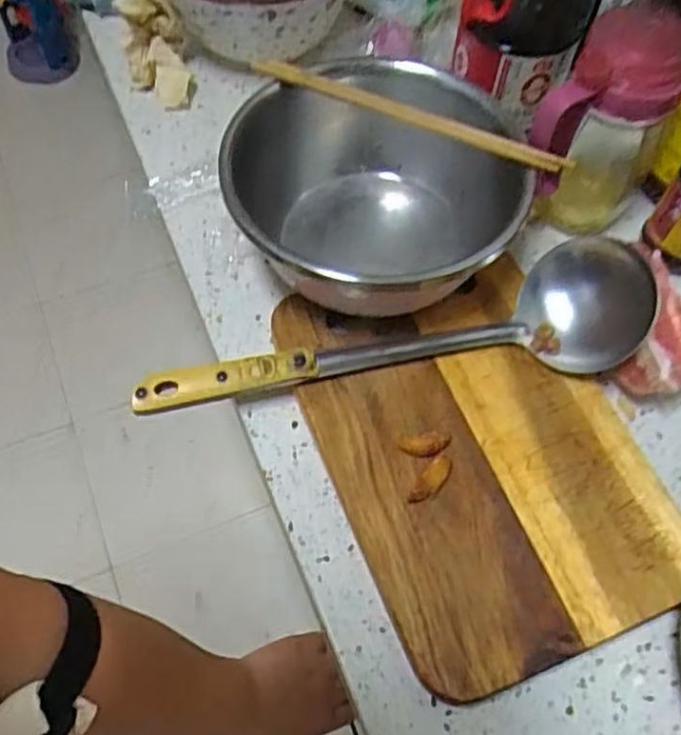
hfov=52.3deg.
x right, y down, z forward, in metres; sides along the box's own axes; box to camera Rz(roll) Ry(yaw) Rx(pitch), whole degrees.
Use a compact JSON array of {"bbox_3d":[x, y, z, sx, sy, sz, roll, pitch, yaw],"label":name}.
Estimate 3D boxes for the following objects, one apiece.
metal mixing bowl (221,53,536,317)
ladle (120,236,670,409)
[{"bbox_3d":[0.021,-0.117,0.504,0.195,0.111,0.193,1,61,-3],"label":"metal mixing bowl"},{"bbox_3d":[0.032,-0.031,0.469,0.343,0.070,0.088,-4,62,-6],"label":"ladle"}]

